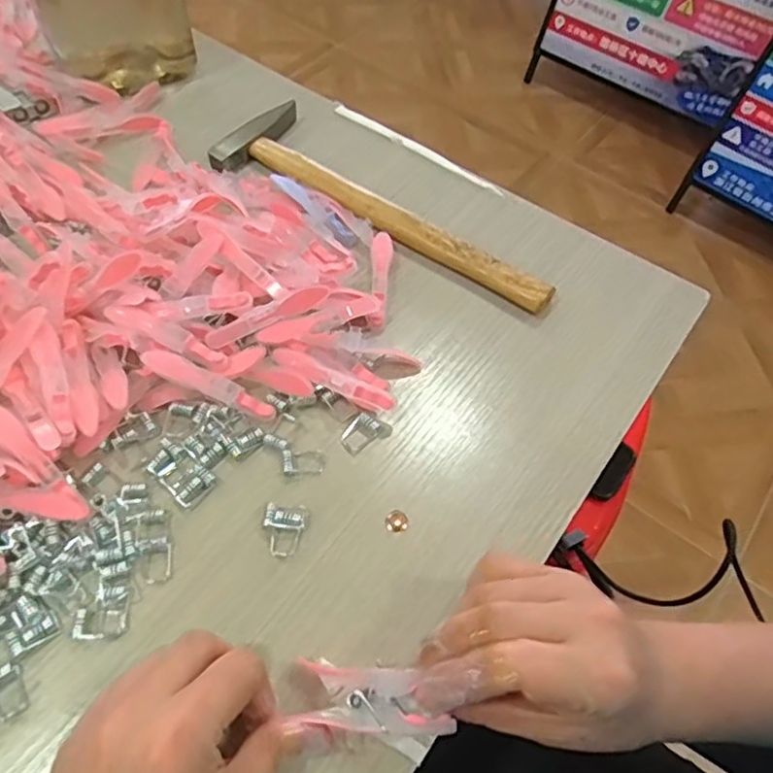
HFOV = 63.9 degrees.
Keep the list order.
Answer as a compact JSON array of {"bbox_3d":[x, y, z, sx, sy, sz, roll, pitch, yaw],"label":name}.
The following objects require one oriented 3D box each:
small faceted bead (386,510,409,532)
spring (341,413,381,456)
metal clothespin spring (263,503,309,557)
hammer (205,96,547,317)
[{"bbox_3d":[0.006,0.072,0.333,0.012,0.004,0.011,2,58,-3],"label":"small faceted bead"},{"bbox_3d":[-0.015,0.027,0.357,0.024,0.006,0.016,-38,67,-23],"label":"spring"},{"bbox_3d":[-0.055,0.075,0.326,0.022,0.007,0.027,8,58,1],"label":"metal clothespin spring"},{"bbox_3d":[-0.007,-0.133,0.453,0.286,0.021,0.078,37,63,18],"label":"hammer"}]

